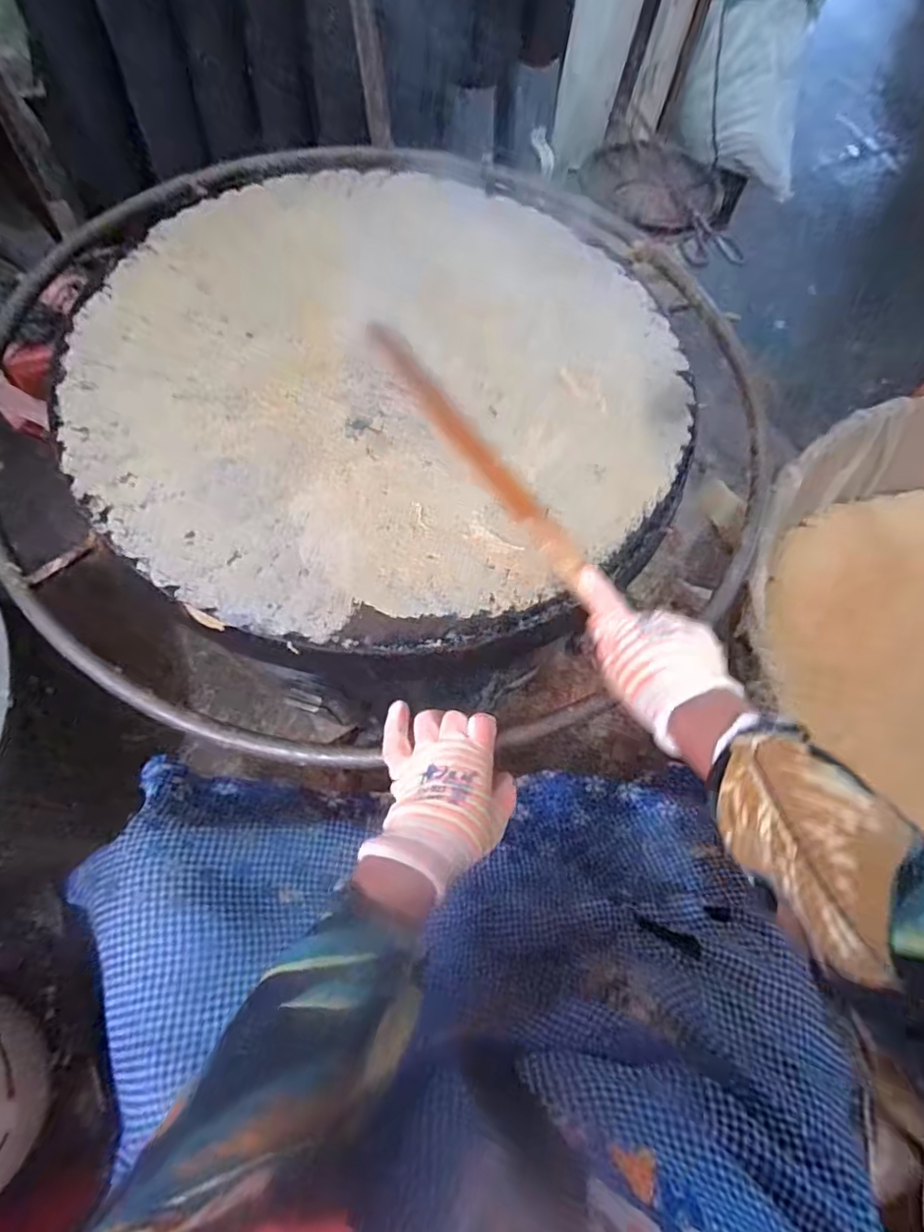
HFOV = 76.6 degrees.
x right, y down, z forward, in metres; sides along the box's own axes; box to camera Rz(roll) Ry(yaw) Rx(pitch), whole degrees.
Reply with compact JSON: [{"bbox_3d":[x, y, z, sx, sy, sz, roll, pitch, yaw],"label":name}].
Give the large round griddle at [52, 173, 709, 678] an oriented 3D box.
[{"bbox_3d":[-0.065,-0.252,0.592,0.584,0.042,0.609,1,65,-3],"label":"large round griddle"}]

